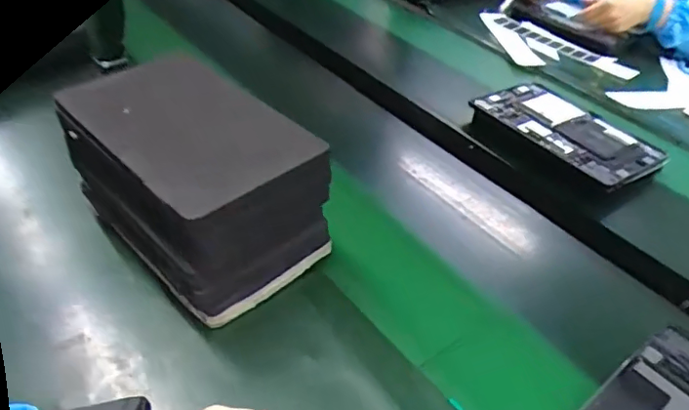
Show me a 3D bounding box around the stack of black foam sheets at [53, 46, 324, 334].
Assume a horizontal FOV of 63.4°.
[{"bbox_3d":[-0.154,-0.024,0.584,0.158,0.150,0.256,-29,52,-36],"label":"stack of black foam sheets"}]

